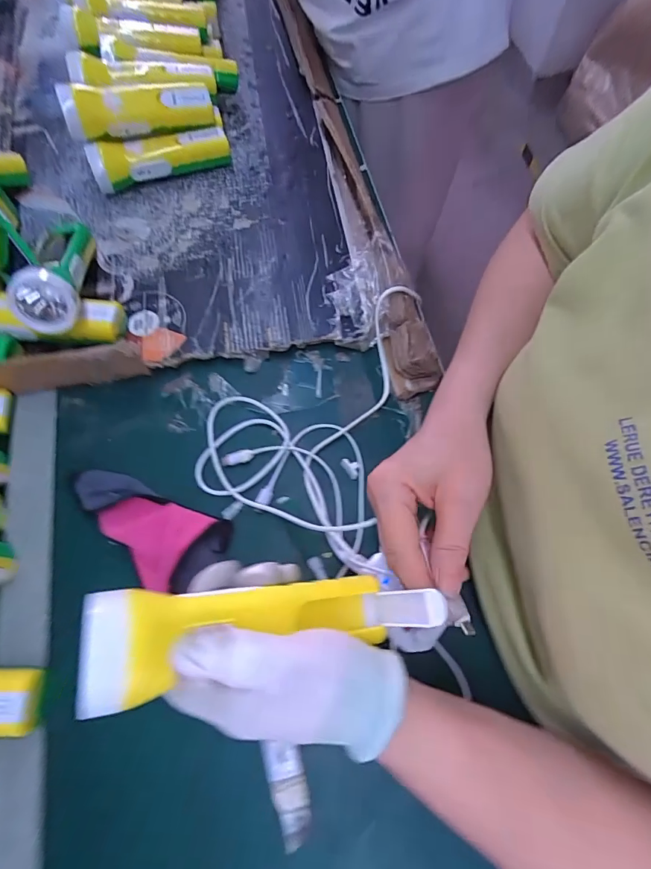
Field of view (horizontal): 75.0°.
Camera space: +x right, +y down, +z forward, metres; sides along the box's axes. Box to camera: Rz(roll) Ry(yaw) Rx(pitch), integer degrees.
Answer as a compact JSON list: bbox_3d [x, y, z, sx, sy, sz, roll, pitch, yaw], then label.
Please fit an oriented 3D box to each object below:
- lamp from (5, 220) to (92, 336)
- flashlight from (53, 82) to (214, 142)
[{"bbox_3d":[-0.257,-0.174,0.427,0.052,0.053,0.168,-3,51,1],"label":"lamp"},{"bbox_3d":[-0.216,-0.380,0.493,0.161,0.047,0.049,-19,69,-19],"label":"flashlight"}]

